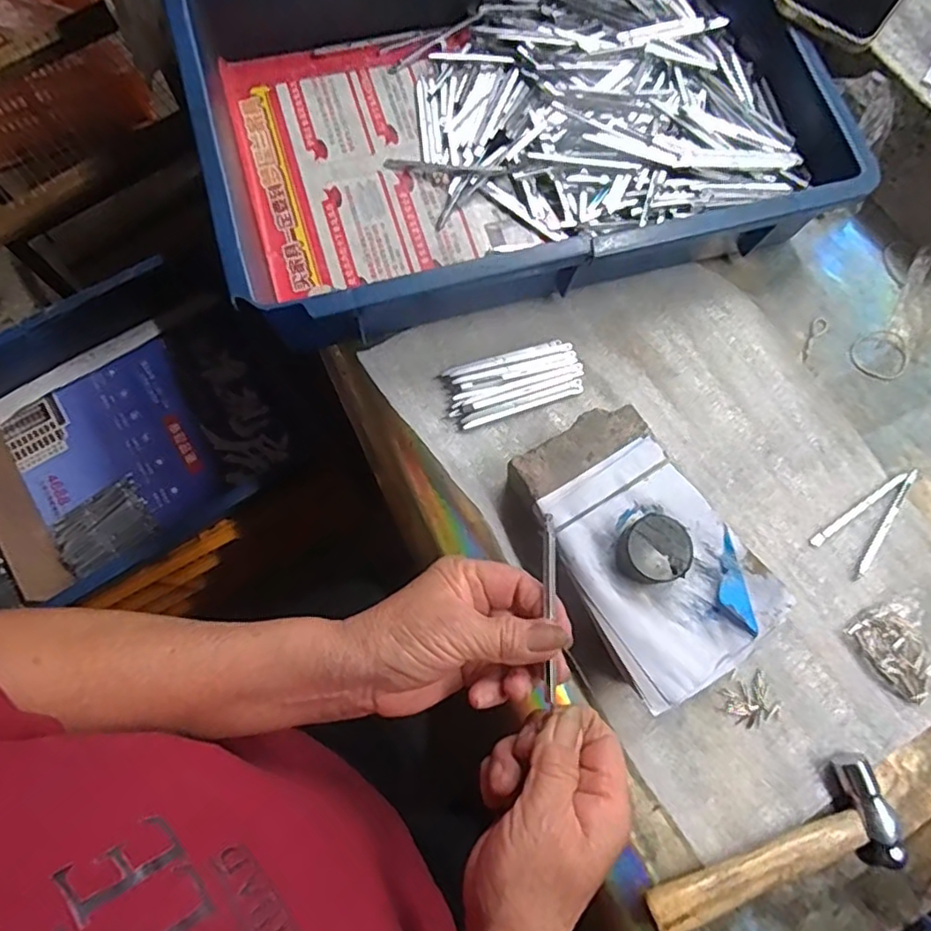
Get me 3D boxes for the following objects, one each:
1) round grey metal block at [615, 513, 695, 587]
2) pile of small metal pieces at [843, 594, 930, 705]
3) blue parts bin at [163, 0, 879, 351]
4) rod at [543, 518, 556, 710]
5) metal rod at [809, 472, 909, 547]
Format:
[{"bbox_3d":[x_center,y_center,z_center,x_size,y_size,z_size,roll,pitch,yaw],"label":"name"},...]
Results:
[{"bbox_3d":[0.110,0.049,0.359,0.038,0.020,0.037,1,74,-3],"label":"round grey metal block"},{"bbox_3d":[0.286,0.117,0.399,0.048,0.017,0.060,-33,78,-11],"label":"pile of small metal pieces"},{"bbox_3d":[0.032,-0.255,0.455,0.427,0.090,0.285,-15,75,-7],"label":"blue parts bin"},{"bbox_3d":[0.042,0.070,0.307,0.006,0.005,0.090,2,78,-1],"label":"rod"},{"bbox_3d":[0.274,0.030,0.430,0.089,0.006,0.006,-32,78,-11],"label":"metal rod"}]

